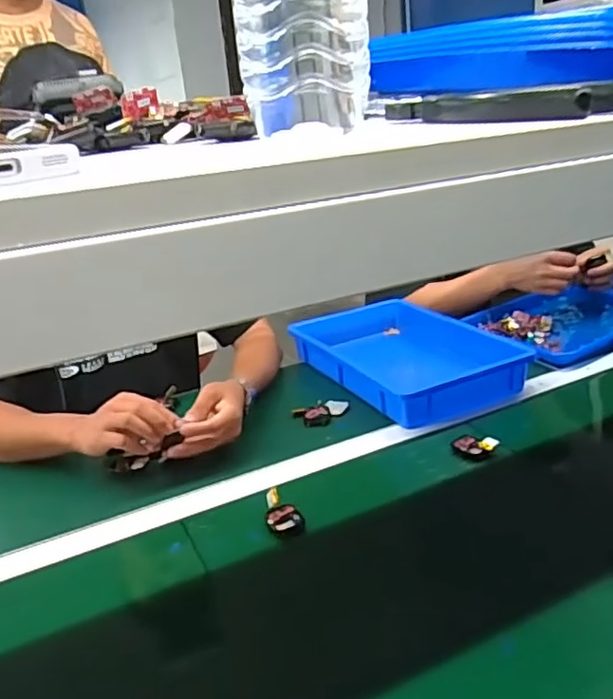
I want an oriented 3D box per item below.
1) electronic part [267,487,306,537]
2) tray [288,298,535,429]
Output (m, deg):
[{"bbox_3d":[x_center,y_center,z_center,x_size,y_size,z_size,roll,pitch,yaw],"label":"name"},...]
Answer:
[{"bbox_3d":[-0.025,0.180,0.699,0.041,0.023,0.053,-8,21,-7],"label":"electronic part"},{"bbox_3d":[0.165,0.009,1.033,0.259,0.058,0.351,-15,23,-24],"label":"tray"}]

